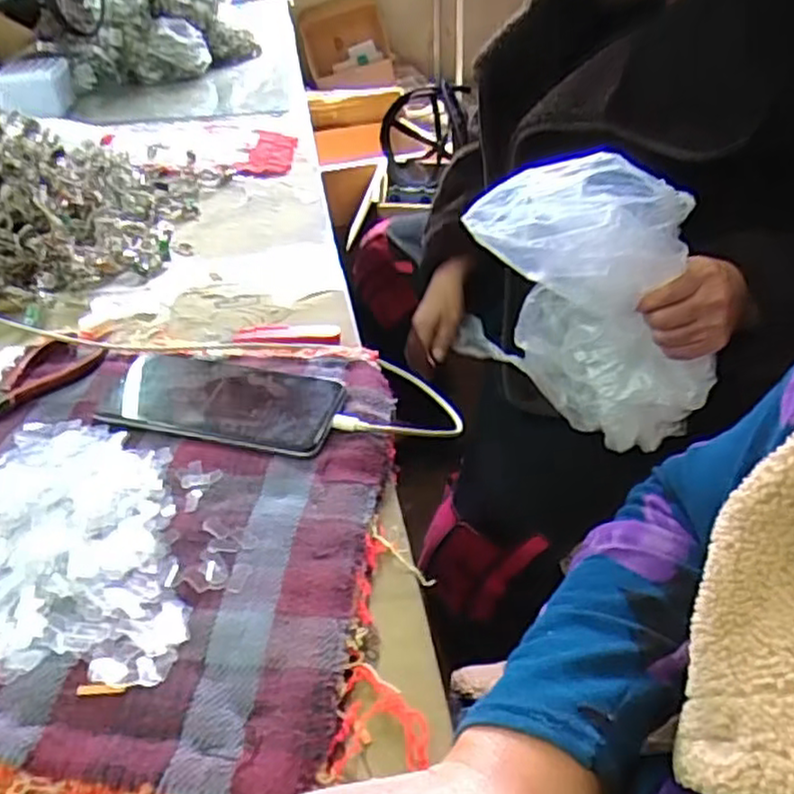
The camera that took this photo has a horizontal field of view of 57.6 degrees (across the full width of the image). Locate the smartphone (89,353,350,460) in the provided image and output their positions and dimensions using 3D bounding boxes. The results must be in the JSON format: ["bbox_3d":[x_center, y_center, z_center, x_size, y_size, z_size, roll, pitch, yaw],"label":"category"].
[{"bbox_3d":[-0.119,-0.001,0.494,0.156,0.011,0.086,4,37,7],"label":"smartphone"}]

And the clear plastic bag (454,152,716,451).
[{"bbox_3d":[0.175,-0.077,0.633,0.152,0.286,0.117,-17,38,7],"label":"clear plastic bag"}]

